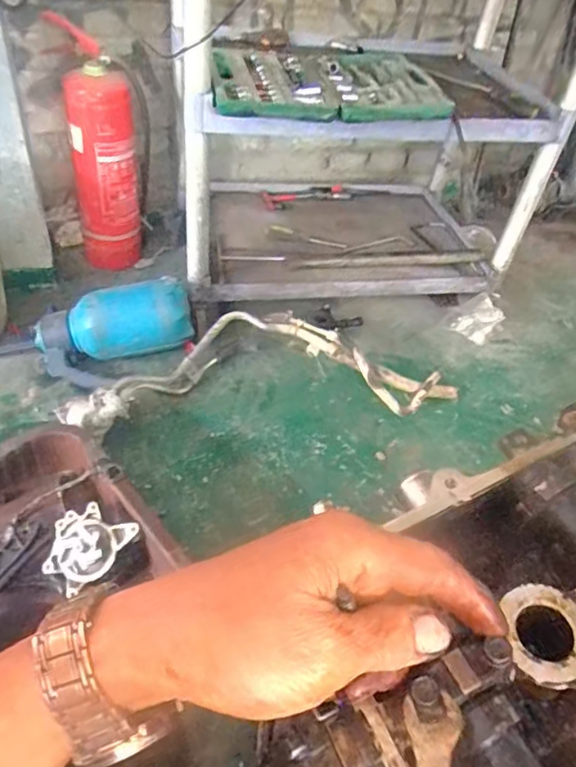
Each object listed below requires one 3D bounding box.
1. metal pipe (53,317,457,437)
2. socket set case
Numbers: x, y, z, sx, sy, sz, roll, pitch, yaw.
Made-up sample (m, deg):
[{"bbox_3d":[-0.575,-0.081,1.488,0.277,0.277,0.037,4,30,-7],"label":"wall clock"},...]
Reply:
[{"bbox_3d":[-0.048,-0.026,1.046,0.699,0.090,0.251,-6,45,-10],"label":"metal pipe"},{"bbox_3d":[0.065,-0.523,0.965,0.387,0.041,0.273,0,44,-9],"label":"socket set case"}]

